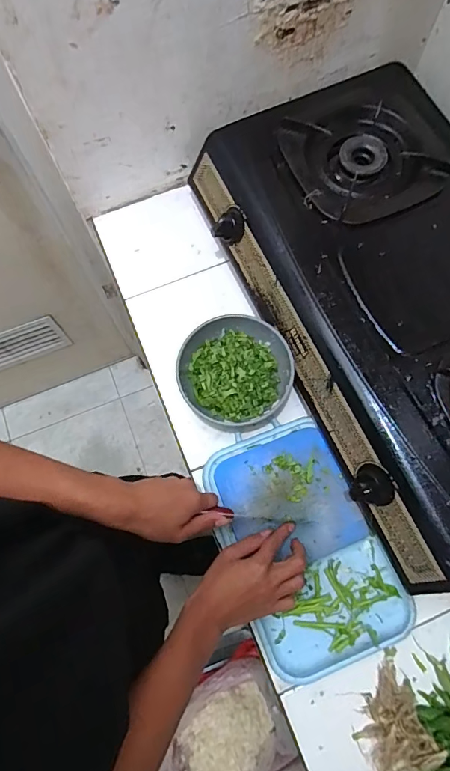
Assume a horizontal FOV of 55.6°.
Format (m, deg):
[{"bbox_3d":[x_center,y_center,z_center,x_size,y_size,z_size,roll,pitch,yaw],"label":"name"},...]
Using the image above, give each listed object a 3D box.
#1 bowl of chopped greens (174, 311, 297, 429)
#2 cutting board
[{"bbox_3d":[0.014,-0.020,0.620,0.156,0.075,0.139,13,73,4],"label":"bowl of chopped greens"},{"bbox_3d":[0.104,0.210,0.576,0.188,0.028,0.301,-22,74,-7],"label":"cutting board"}]

